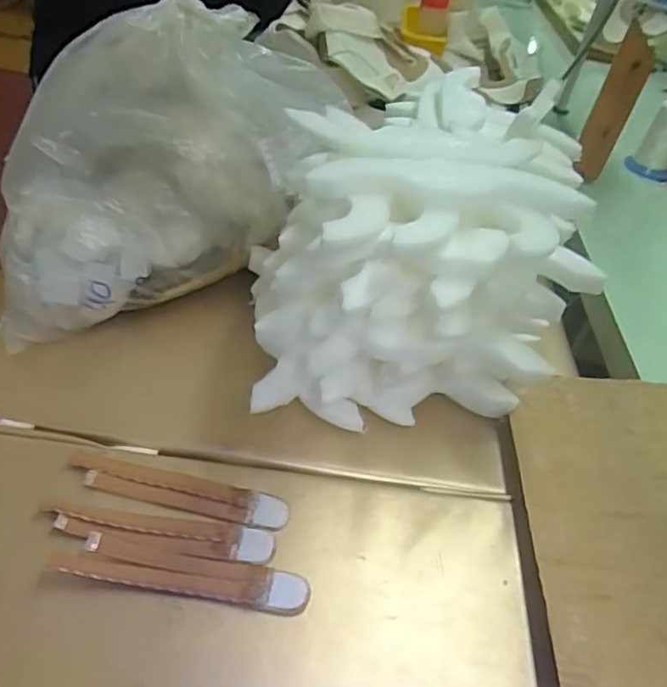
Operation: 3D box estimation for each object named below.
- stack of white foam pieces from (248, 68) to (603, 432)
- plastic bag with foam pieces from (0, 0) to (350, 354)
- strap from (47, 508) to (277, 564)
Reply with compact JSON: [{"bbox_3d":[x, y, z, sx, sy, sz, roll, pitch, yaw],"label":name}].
[{"bbox_3d":[0.055,-0.057,0.494,0.240,0.189,0.184,-1,43,-14],"label":"stack of white foam pieces"},{"bbox_3d":[-0.133,-0.137,0.520,0.291,0.234,0.121,-6,44,-19],"label":"plastic bag with foam pieces"},{"bbox_3d":[-0.109,0.122,0.396,0.139,0.011,0.024,7,42,-4],"label":"strap"}]

